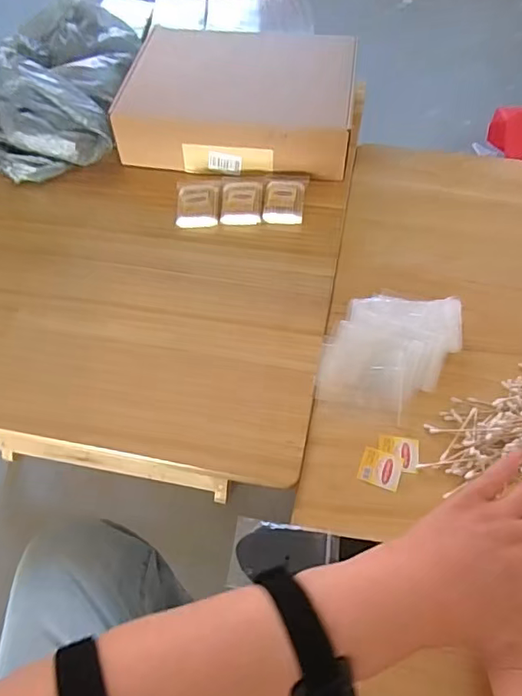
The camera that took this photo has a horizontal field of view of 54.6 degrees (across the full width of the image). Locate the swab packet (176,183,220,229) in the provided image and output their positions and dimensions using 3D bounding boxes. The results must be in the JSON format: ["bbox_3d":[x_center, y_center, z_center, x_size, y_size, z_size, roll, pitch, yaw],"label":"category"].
[{"bbox_3d":[-0.092,-0.212,0.745,0.061,0.014,0.090,-1,57,0],"label":"swab packet"}]

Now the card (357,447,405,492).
[{"bbox_3d":[0.128,0.129,0.541,0.042,0.006,0.037,19,60,13],"label":"card"}]

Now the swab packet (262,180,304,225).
[{"bbox_3d":[0.034,-0.216,0.743,0.057,0.022,0.086,4,58,4],"label":"swab packet"}]

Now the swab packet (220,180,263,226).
[{"bbox_3d":[-0.028,-0.219,0.748,0.058,0.017,0.094,1,57,2],"label":"swab packet"}]

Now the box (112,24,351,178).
[{"bbox_3d":[-0.029,-0.399,0.820,0.357,0.090,0.266,9,58,7],"label":"box"}]

